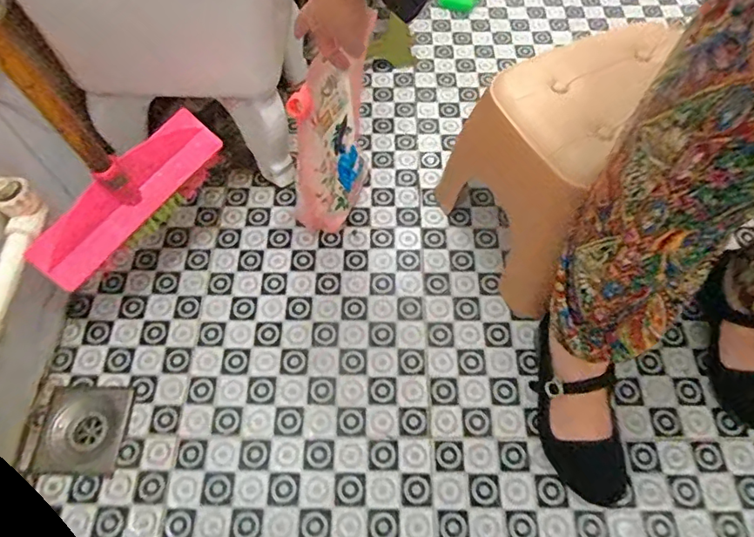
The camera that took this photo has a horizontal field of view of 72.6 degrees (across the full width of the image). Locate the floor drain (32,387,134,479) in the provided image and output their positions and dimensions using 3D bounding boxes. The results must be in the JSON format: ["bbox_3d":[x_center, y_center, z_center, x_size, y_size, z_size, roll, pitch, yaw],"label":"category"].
[{"bbox_3d":[-0.357,0.195,0.622,0.099,0.010,0.101,2,61,2],"label":"floor drain"}]

